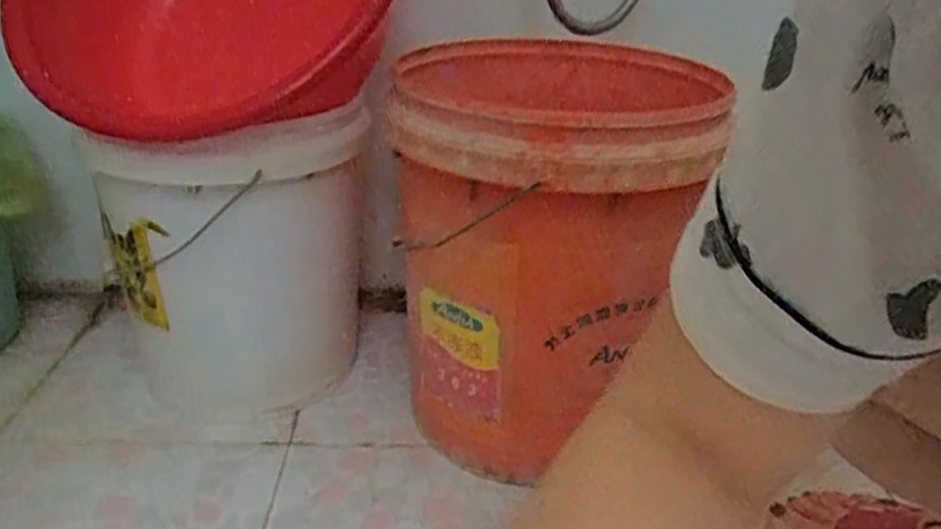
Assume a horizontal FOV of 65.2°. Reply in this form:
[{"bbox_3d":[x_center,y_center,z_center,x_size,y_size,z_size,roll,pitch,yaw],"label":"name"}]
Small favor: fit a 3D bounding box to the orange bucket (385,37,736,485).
[{"bbox_3d":[0.085,-0.002,0.751,0.282,0.381,0.323,6,27,15],"label":"orange bucket"}]

